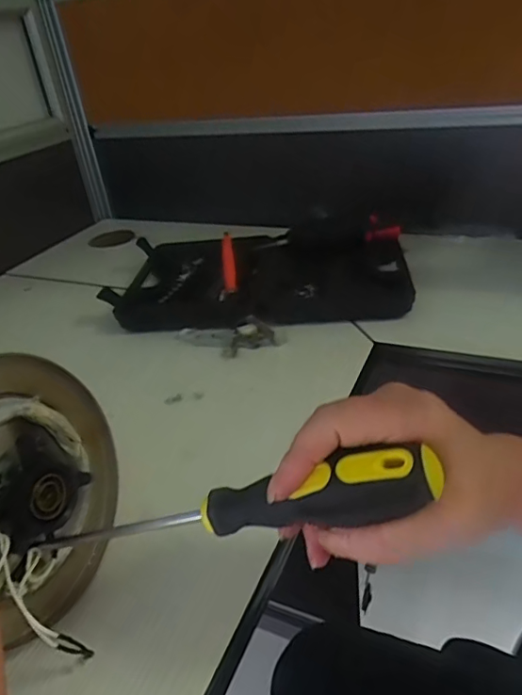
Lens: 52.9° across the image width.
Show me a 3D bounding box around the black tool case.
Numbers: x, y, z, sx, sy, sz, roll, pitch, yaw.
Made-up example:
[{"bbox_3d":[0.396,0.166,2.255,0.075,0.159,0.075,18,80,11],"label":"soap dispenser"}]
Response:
[{"bbox_3d":[-0.001,-0.093,0.648,0.344,0.049,0.223,-3,33,8],"label":"black tool case"}]

